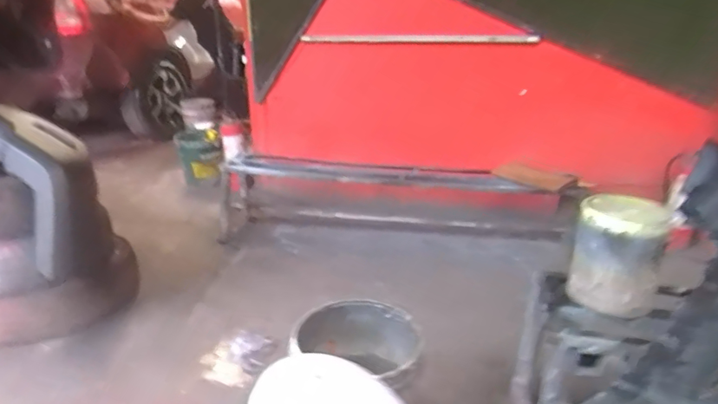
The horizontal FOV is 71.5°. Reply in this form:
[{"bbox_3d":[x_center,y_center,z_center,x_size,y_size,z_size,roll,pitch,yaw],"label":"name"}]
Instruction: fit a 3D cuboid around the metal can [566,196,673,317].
[{"bbox_3d":[0.540,0.112,1.044,0.163,0.202,0.148,12,24,33],"label":"metal can"}]

